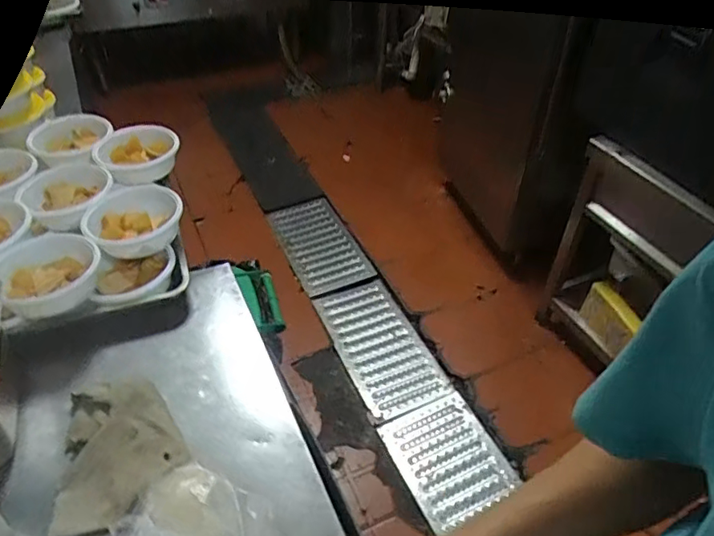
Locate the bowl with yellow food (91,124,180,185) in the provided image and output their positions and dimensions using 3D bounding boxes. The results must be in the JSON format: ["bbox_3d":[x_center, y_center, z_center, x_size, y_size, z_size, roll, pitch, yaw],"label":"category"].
[{"bbox_3d":[-0.486,-0.250,1.207,0.156,0.064,0.169,0,44,0],"label":"bowl with yellow food"}]

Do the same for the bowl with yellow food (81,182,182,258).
[{"bbox_3d":[-0.404,-0.091,0.986,0.168,0.059,0.139,-22,49,-22],"label":"bowl with yellow food"}]

